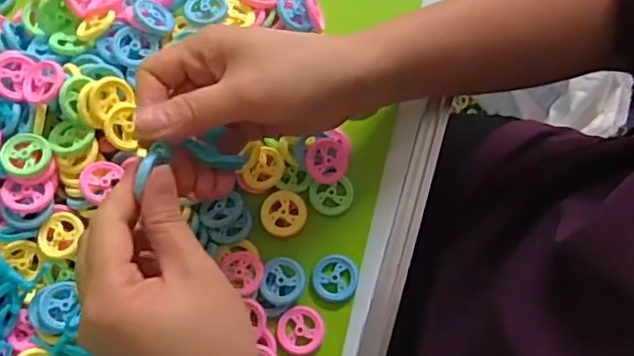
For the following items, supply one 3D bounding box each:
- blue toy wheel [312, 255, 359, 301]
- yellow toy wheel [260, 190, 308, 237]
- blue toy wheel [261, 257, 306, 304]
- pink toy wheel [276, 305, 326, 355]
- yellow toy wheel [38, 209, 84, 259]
[{"bbox_3d":[0.012,0.064,0.391,0.029,0.004,0.029,0,75,2],"label":"blue toy wheel"},{"bbox_3d":[-0.023,0.024,0.409,0.031,0.004,0.030,0,75,2],"label":"yellow toy wheel"},{"bbox_3d":[-0.021,0.065,0.387,0.026,0.006,0.028,0,75,2],"label":"blue toy wheel"},{"bbox_3d":[-0.010,0.096,0.383,0.030,0.004,0.029,0,75,2],"label":"pink toy wheel"},{"bbox_3d":[-0.166,0.037,0.392,0.027,0.004,0.029,0,75,2],"label":"yellow toy wheel"}]

